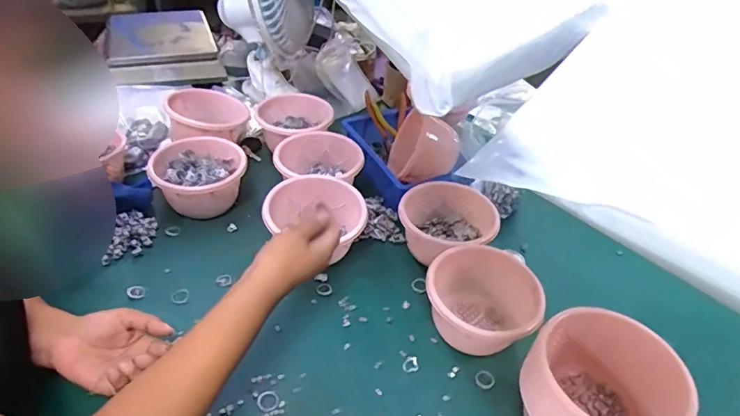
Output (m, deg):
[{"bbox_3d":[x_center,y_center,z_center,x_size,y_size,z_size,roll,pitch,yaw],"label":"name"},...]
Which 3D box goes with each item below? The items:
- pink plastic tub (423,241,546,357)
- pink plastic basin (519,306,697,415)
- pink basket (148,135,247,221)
[{"bbox_3d":[0.148,0.130,0.657,0.142,0.093,0.135,4,39,-3],"label":"pink plastic tub"},{"bbox_3d":[0.242,0.212,0.526,0.126,0.146,0.142,-1,40,-6],"label":"pink plastic basin"},{"bbox_3d":[-0.279,-0.041,0.814,0.142,0.096,0.125,-14,43,-23],"label":"pink basket"}]

